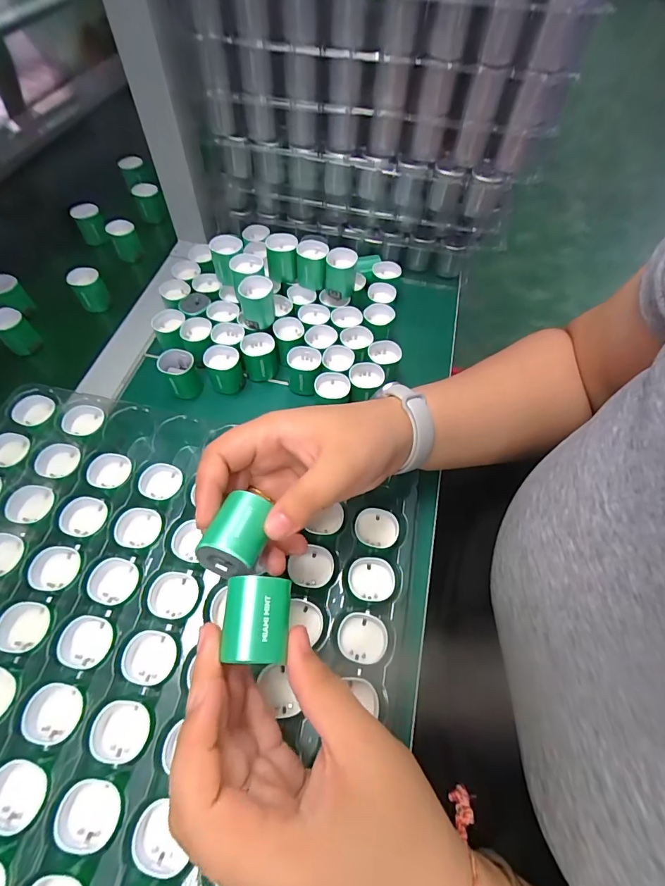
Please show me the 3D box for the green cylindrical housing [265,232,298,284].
[{"bbox_3d":[-0.049,-0.181,0.406,0.030,0.040,0.027,1,58,-2],"label":"green cylindrical housing"}]

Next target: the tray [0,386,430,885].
[{"bbox_3d":[-0.116,0.109,0.261,0.328,0.042,0.302,11,59,4],"label":"tray"}]

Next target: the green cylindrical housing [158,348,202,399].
[{"bbox_3d":[-0.136,-0.063,0.368,0.028,0.033,0.032,-27,63,-18],"label":"green cylindrical housing"}]

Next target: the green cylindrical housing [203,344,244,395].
[{"bbox_3d":[-0.097,-0.065,0.372,0.030,0.034,0.030,1,58,-2],"label":"green cylindrical housing"}]

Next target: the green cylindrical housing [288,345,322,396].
[{"bbox_3d":[-0.025,-0.065,0.374,0.031,0.034,0.029,1,58,-2],"label":"green cylindrical housing"}]

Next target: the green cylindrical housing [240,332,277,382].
[{"bbox_3d":[-0.068,-0.079,0.382,0.030,0.035,0.028,1,58,-2],"label":"green cylindrical housing"}]

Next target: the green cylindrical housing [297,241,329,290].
[{"bbox_3d":[-0.020,-0.171,0.398,0.029,0.038,0.025,0,59,-3],"label":"green cylindrical housing"}]

